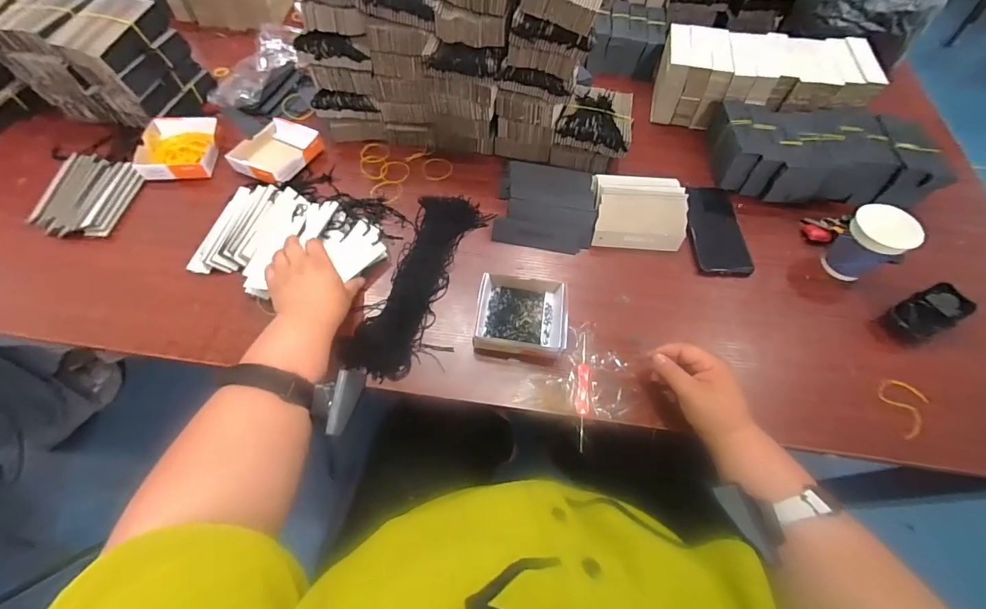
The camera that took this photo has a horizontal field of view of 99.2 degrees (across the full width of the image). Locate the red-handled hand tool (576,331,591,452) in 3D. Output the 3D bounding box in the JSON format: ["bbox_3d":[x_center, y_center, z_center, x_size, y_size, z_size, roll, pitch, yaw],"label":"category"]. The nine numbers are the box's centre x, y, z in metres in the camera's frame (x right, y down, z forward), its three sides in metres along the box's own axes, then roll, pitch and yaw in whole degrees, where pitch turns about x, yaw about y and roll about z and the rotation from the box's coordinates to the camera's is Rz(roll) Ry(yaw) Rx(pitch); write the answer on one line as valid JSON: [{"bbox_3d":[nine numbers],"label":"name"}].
[{"bbox_3d":[0.110,0.103,0.509,0.016,0.010,0.142,7,61,2],"label":"red-handled hand tool"}]

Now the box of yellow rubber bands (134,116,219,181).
[{"bbox_3d":[-0.505,-0.250,0.677,0.107,0.031,0.121,-7,61,-6],"label":"box of yellow rubber bands"}]

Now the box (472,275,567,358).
[{"bbox_3d":[0.037,0.011,0.546,0.112,0.033,0.111,6,61,2],"label":"box"}]

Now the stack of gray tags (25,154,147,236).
[{"bbox_3d":[-0.608,-0.161,0.632,0.122,0.028,0.141,6,61,2],"label":"stack of gray tags"}]

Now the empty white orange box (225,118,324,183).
[{"bbox_3d":[-0.350,-0.248,0.680,0.105,0.033,0.116,21,62,10],"label":"empty white orange box"}]

